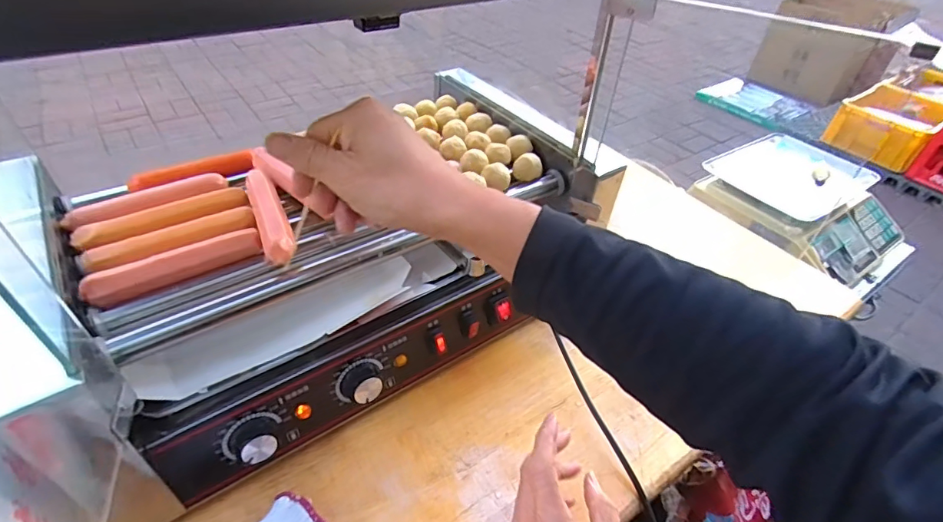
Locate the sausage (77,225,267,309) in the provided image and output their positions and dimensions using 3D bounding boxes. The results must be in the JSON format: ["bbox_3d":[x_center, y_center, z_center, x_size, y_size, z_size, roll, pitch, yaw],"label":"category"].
[{"bbox_3d":[-0.249,0.004,0.407,0.133,0.020,0.021,-25,51,-30],"label":"sausage"}]

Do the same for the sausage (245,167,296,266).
[{"bbox_3d":[-0.189,-0.045,0.450,0.028,0.020,0.130,-15,46,-22],"label":"sausage"}]

